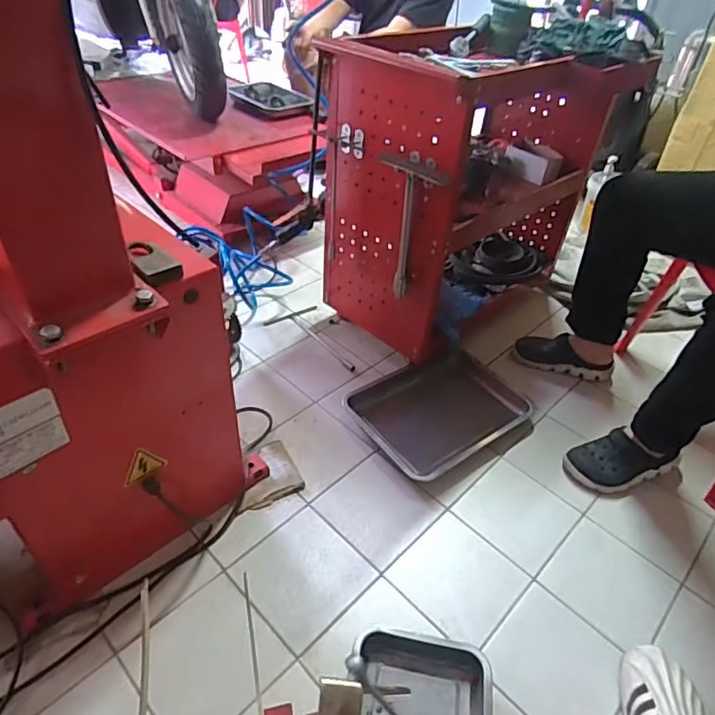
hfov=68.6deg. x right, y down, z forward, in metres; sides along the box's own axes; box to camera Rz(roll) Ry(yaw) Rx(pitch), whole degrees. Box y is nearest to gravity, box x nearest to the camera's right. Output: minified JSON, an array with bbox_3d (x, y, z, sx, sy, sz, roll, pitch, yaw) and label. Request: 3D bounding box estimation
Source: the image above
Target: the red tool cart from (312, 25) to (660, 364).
[{"bbox_3d":[0.298,-0.482,1.420,0.406,0.634,0.806,33,47,29],"label":"red tool cart"}]

